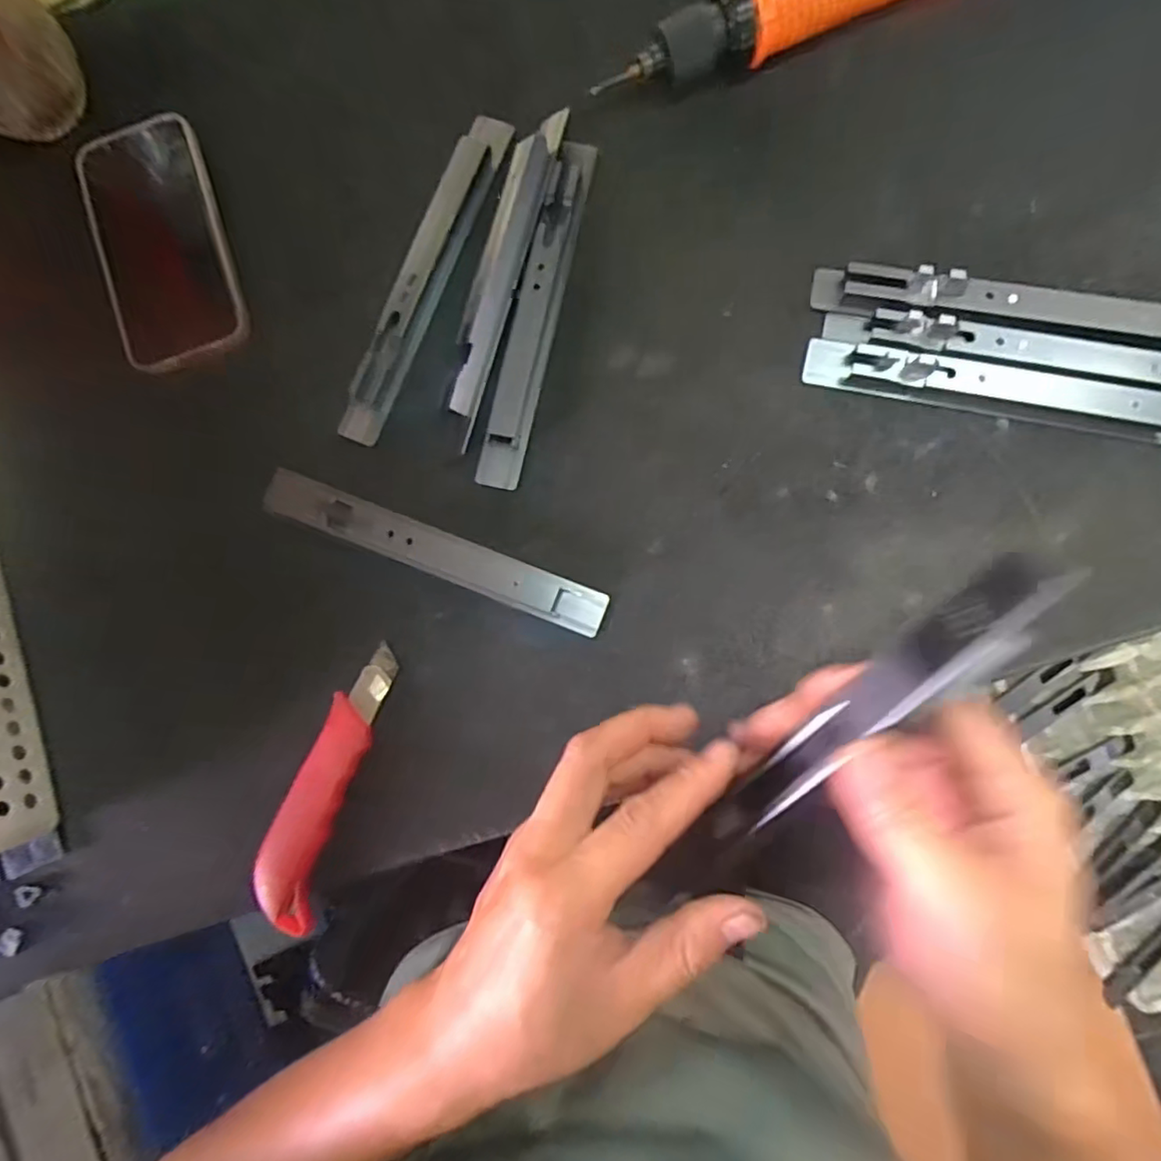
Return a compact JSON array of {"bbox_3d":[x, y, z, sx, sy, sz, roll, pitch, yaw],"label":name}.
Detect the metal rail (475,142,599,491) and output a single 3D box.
[{"bbox_3d":[-0.027,-0.161,0.369,0.025,0.014,0.212,13,88,6],"label":"metal rail"}]

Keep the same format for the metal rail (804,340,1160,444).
[{"bbox_3d":[0.239,-0.106,0.338,0.217,0.019,0.026,13,88,5],"label":"metal rail"}]

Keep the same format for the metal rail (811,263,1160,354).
[{"bbox_3d":[0.242,-0.152,0.336,0.213,0.023,0.027,13,88,5],"label":"metal rail"}]

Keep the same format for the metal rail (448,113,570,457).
[{"bbox_3d":[-0.049,-0.184,0.371,0.029,0.017,0.203,15,88,6],"label":"metal rail"}]

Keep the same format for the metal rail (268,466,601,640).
[{"bbox_3d":[-0.086,-0.017,0.359,0.211,0.018,0.027,21,89,6],"label":"metal rail"}]

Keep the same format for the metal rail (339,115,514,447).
[{"bbox_3d":[-0.094,-0.187,0.376,0.032,0.017,0.217,23,89,6],"label":"metal rail"}]

